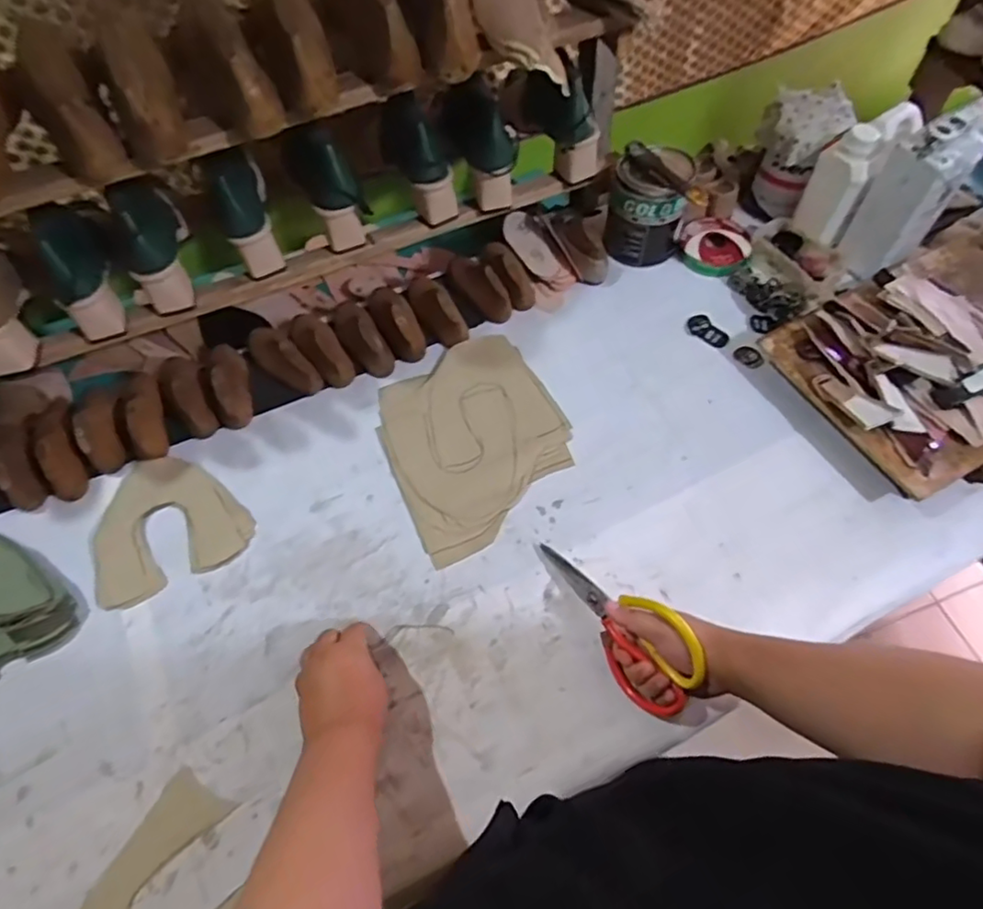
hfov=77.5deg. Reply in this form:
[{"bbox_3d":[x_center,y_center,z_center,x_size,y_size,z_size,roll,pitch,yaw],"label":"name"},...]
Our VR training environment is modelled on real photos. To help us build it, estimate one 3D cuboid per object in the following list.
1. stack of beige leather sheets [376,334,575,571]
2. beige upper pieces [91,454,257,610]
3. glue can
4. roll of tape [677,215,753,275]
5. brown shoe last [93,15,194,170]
[{"bbox_3d":[-0.020,-0.021,0.770,0.222,0.010,0.264,-24,64,-10],"label":"stack of beige leather sheets"},{"bbox_3d":[-0.387,0.076,0.732,0.177,0.007,0.169,-23,64,-10],"label":"beige upper pieces"},{"bbox_3d":[0.220,-0.357,0.865,0.105,0.130,0.116,13,63,9],"label":"glue can"},{"bbox_3d":[0.325,-0.304,0.893,0.098,0.028,0.094,-1,62,2],"label":"roll of tape"},{"bbox_3d":[-0.351,-0.372,0.593,0.065,0.080,0.209,-21,63,-9],"label":"brown shoe last"}]

